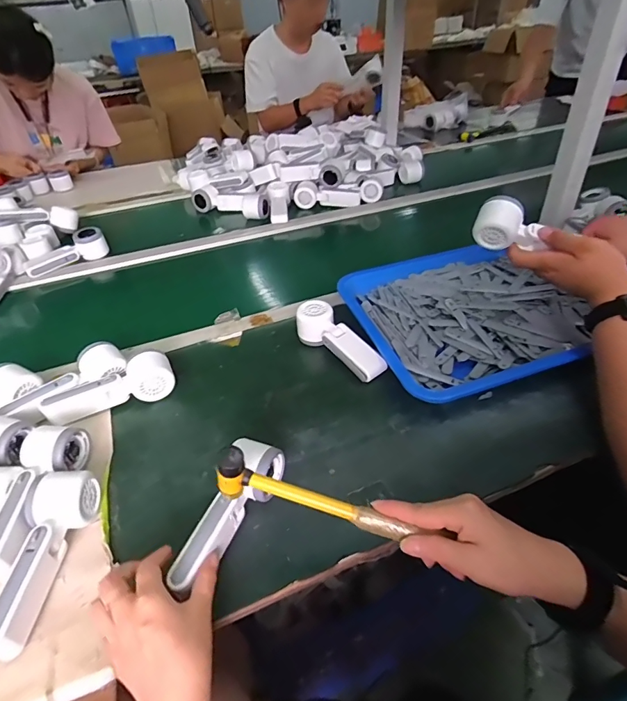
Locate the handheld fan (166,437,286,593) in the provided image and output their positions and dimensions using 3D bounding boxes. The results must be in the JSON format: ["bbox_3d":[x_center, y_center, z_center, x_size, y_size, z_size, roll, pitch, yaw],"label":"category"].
[{"bbox_3d":[-0.092,0.164,0.448,0.051,0.045,0.163,17,44,23],"label":"handheld fan"}]

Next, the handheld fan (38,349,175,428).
[{"bbox_3d":[-0.278,0.053,0.596,0.164,0.050,0.053,-15,41,-13],"label":"handheld fan"}]

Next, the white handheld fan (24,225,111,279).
[{"bbox_3d":[-0.524,-0.208,0.915,0.167,0.050,0.052,-25,44,-23],"label":"white handheld fan"}]

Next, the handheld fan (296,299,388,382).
[{"bbox_3d":[0.038,-0.018,0.646,0.056,0.042,0.168,-29,46,-27],"label":"handheld fan"}]

